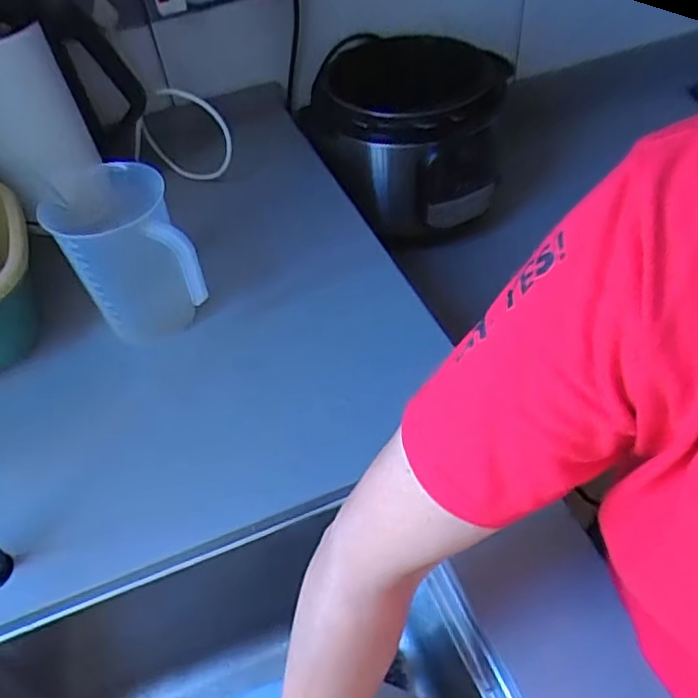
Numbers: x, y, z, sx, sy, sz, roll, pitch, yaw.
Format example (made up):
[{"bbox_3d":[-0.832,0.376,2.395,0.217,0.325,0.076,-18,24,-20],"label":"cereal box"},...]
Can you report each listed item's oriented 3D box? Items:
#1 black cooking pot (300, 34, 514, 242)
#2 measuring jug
[{"bbox_3d":[0.092,-0.341,0.999,0.270,0.230,0.315,4,49,9],"label":"black cooking pot"},{"bbox_3d":[-0.223,-0.086,0.663,0.105,0.157,0.155,-26,51,-17],"label":"measuring jug"}]

